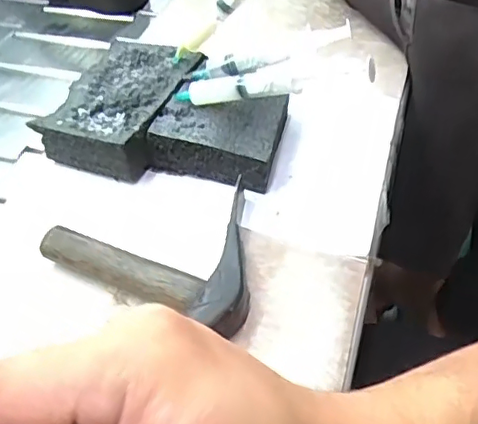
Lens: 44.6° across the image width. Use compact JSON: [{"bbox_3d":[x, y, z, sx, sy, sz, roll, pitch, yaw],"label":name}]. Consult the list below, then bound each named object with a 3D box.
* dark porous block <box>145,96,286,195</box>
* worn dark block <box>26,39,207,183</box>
[{"bbox_3d":[-0.014,-0.055,0.417,0.088,0.033,0.062,10,49,14],"label":"dark porous block"},{"bbox_3d":[-0.085,-0.083,0.445,0.080,0.029,0.122,15,50,18],"label":"worn dark block"}]

